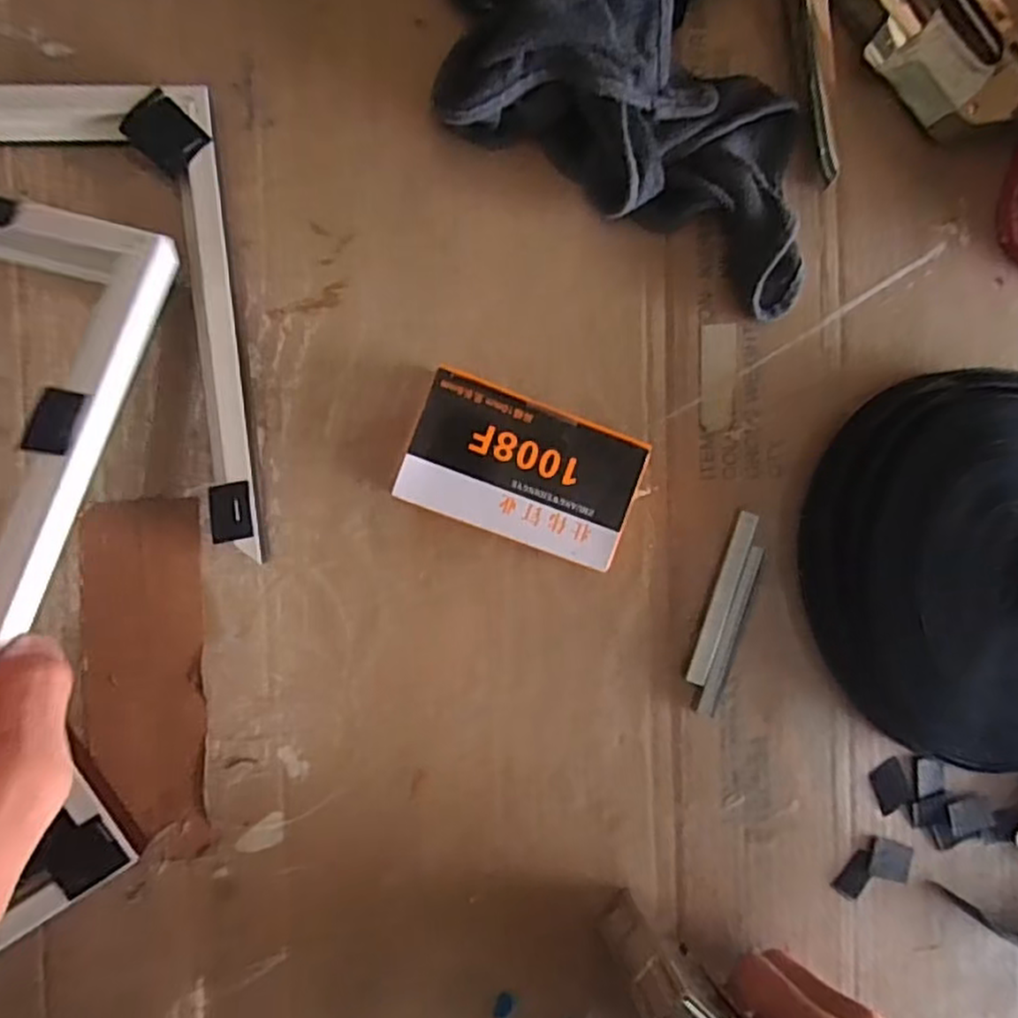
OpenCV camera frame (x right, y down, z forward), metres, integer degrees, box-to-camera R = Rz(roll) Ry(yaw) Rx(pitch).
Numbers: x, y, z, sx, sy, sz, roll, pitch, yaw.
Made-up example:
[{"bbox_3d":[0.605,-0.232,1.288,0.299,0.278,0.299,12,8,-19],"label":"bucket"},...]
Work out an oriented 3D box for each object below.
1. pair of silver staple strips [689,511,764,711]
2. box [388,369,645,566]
[{"bbox_3d":[0.109,0.053,0.354,0.021,0.008,0.101,17,88,-9],"label":"pair of silver staple strips"},{"bbox_3d":[0.007,-0.017,0.327,0.104,0.033,0.062,20,87,-9],"label":"box"}]

